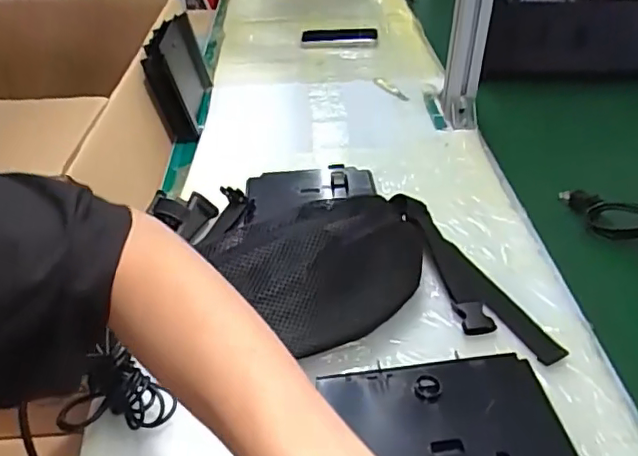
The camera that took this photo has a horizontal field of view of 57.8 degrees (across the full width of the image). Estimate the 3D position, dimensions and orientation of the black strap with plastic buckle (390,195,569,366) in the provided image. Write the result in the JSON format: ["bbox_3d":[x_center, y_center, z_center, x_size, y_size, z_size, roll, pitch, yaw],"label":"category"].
[{"bbox_3d":[0.137,0.041,0.560,0.059,0.030,0.230,-15,40,-19],"label":"black strap with plastic buckle"}]

